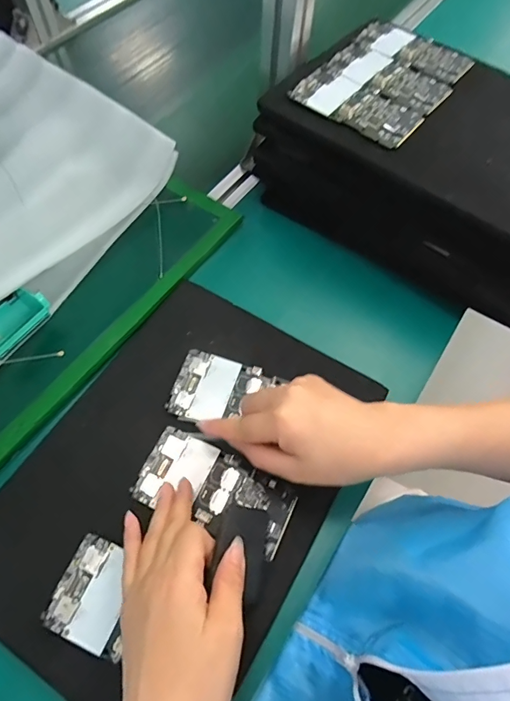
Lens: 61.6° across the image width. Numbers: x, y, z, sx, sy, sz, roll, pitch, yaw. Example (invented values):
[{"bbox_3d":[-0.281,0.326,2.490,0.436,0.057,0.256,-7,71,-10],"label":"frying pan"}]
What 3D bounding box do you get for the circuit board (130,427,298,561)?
[{"bbox_3d":[-0.033,0.117,0.365,0.129,0.007,0.064,21,64,7],"label":"circuit board"}]

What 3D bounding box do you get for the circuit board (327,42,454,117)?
[{"bbox_3d":[0.145,-0.294,0.458,0.125,0.005,0.067,34,67,14],"label":"circuit board"}]

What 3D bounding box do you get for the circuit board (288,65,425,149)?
[{"bbox_3d":[0.105,-0.250,0.434,0.125,0.005,0.066,37,67,16],"label":"circuit board"}]

